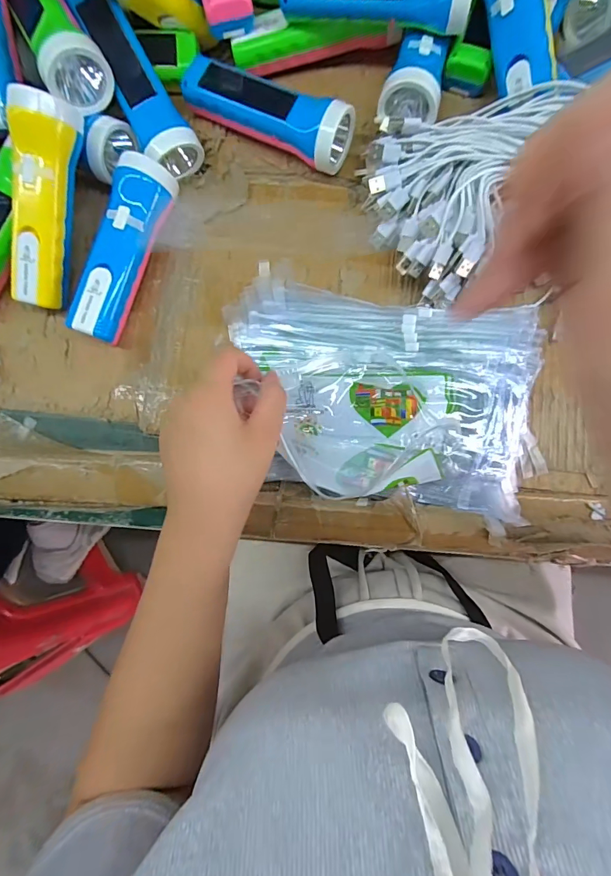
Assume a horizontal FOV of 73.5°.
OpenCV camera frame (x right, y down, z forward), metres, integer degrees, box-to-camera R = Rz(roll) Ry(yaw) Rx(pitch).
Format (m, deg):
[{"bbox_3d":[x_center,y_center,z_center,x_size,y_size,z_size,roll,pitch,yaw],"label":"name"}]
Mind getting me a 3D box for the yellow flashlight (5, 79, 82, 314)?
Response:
[{"bbox_3d":[-0.223,-0.195,0.345,0.042,0.041,0.161,14,106,1],"label":"yellow flashlight"}]

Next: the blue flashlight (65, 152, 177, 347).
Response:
[{"bbox_3d":[-0.165,-0.166,0.369,0.046,0.046,0.161,22,85,3],"label":"blue flashlight"}]

